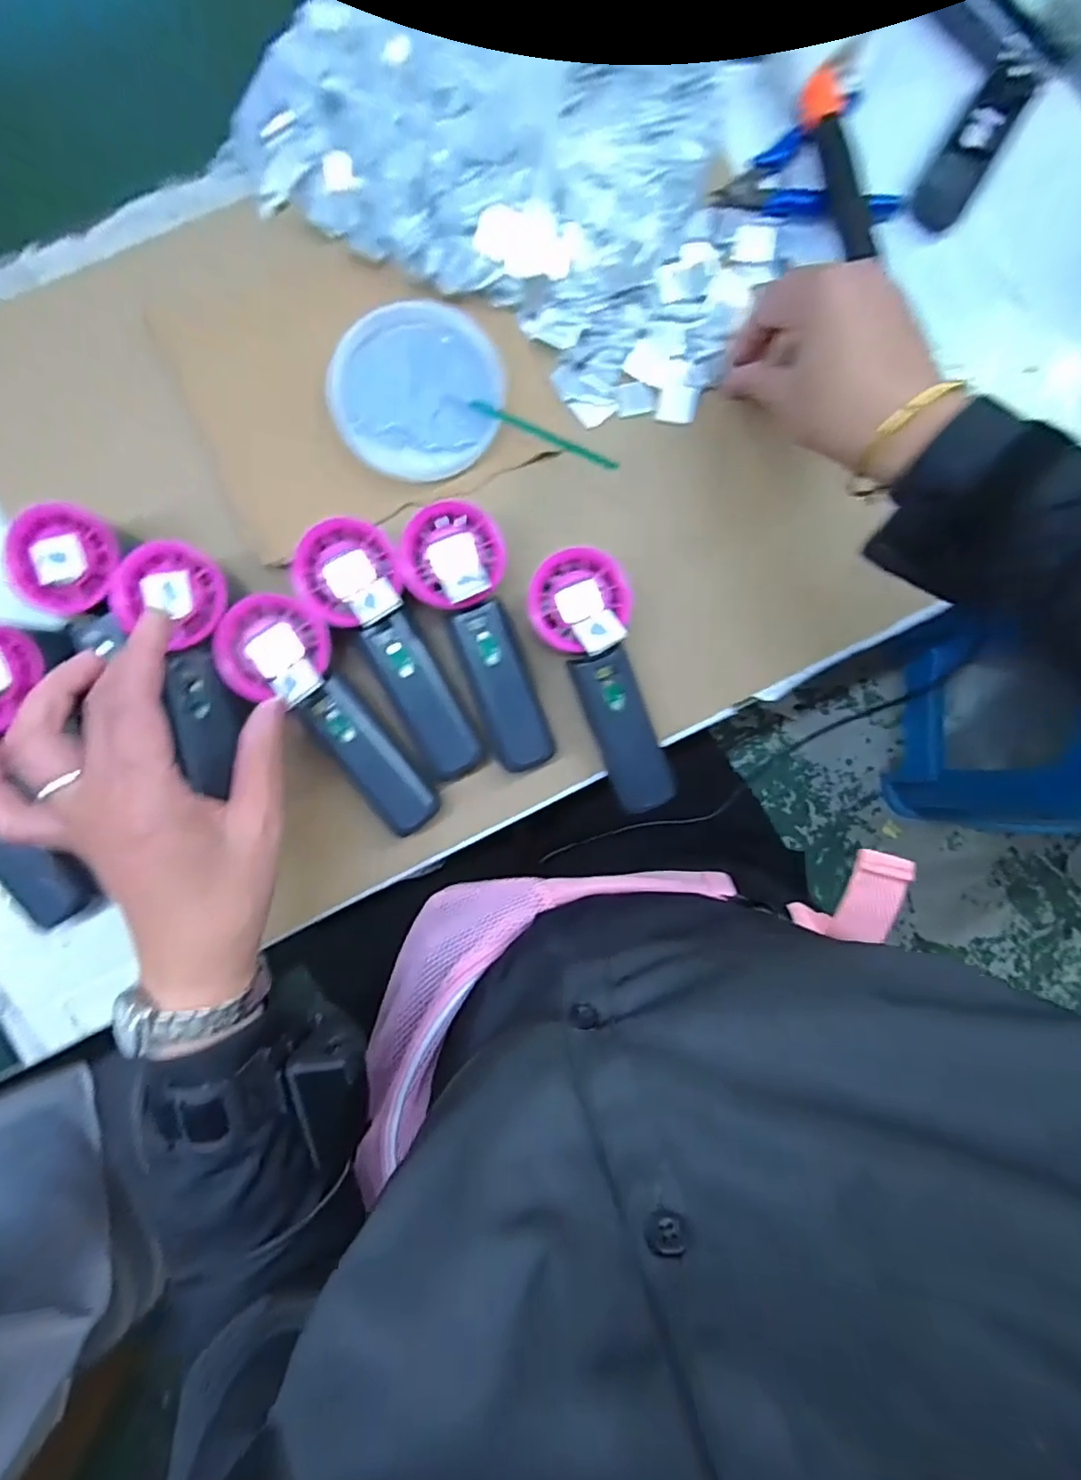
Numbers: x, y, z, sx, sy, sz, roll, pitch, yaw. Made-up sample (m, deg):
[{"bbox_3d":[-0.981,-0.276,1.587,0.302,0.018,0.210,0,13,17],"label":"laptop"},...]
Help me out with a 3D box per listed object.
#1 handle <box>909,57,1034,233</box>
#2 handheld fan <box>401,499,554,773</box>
[{"bbox_3d":[0.284,-0.393,0.414,0.030,0.018,0.123,33,87,-2],"label":"handle"},{"bbox_3d":[-0.031,-0.056,0.360,0.052,0.030,0.154,-21,106,-2],"label":"handheld fan"}]

